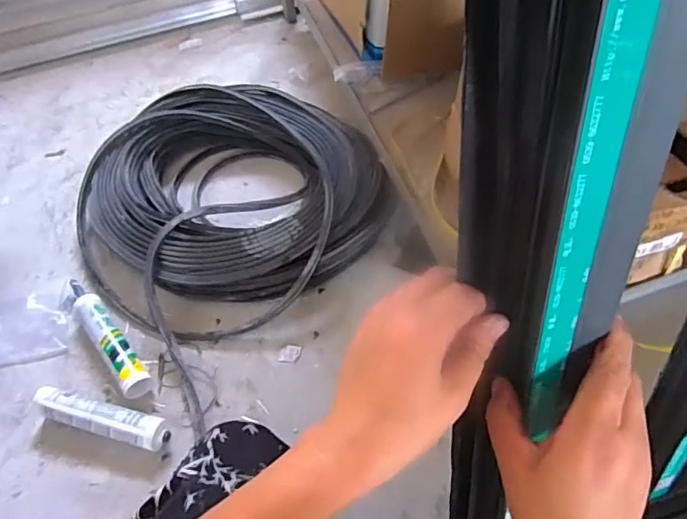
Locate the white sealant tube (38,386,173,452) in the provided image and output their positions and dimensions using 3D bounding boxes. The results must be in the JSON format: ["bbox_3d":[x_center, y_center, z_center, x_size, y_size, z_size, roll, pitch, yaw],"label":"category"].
[{"bbox_3d":[-0.386,0.255,0.853,0.226,0.060,0.053,13,57,12],"label":"white sealant tube"}]

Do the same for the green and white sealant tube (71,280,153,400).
[{"bbox_3d":[-0.424,0.129,0.943,0.052,0.052,0.285,-36,62,-18],"label":"green and white sealant tube"}]

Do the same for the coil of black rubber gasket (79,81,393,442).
[{"bbox_3d":[-0.246,-0.130,1.073,0.582,0.105,0.593,37,66,24],"label":"coil of black rubber gasket"}]

